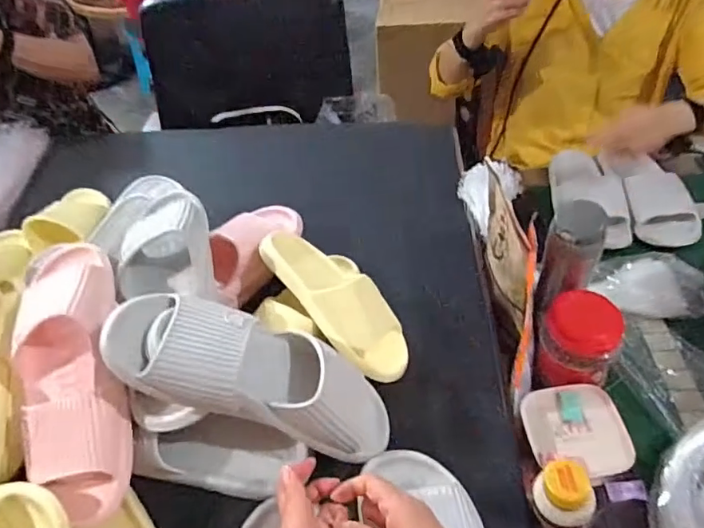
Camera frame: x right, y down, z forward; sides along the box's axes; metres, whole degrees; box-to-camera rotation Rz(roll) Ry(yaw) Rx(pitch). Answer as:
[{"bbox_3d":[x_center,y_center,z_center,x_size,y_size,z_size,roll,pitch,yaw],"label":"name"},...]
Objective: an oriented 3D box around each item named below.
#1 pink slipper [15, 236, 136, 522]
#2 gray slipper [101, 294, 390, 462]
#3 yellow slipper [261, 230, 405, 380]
[{"bbox_3d":[-0.299,0.111,0.544,0.115,0.064,0.303,-16,70,-8],"label":"pink slipper"},{"bbox_3d":[-0.082,0.106,0.527,0.309,0.074,0.112,26,45,-19],"label":"gray slipper"},{"bbox_3d":[-0.018,0.040,0.645,0.088,0.058,0.233,-37,72,-25],"label":"yellow slipper"}]

